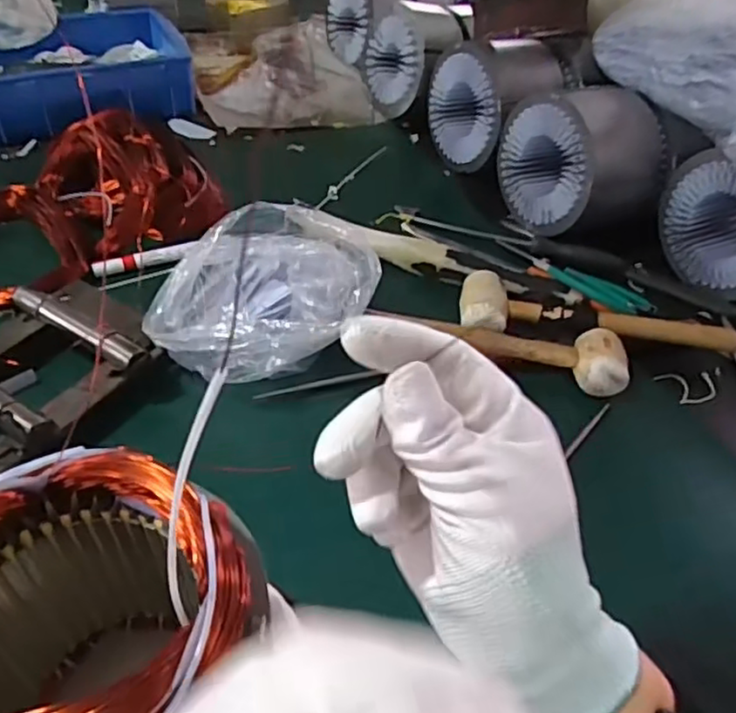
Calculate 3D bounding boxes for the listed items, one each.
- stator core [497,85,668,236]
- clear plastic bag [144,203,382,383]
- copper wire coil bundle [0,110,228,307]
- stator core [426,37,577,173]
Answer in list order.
[{"bbox_3d":[0.251,-0.238,0.796,0.132,0.134,0.156,-20,50,-24],"label":"stator core"},{"bbox_3d":[-0.090,-0.054,0.570,0.188,0.097,0.141,0,45,-6],"label":"clear plastic bag"},{"bbox_3d":[-0.312,-0.168,0.708,0.200,0.077,0.287,28,49,21],"label":"copper wire coil bundle"},{"bbox_3d":[0.170,-0.343,0.891,0.128,0.143,0.161,-25,52,-27],"label":"stator core"}]

